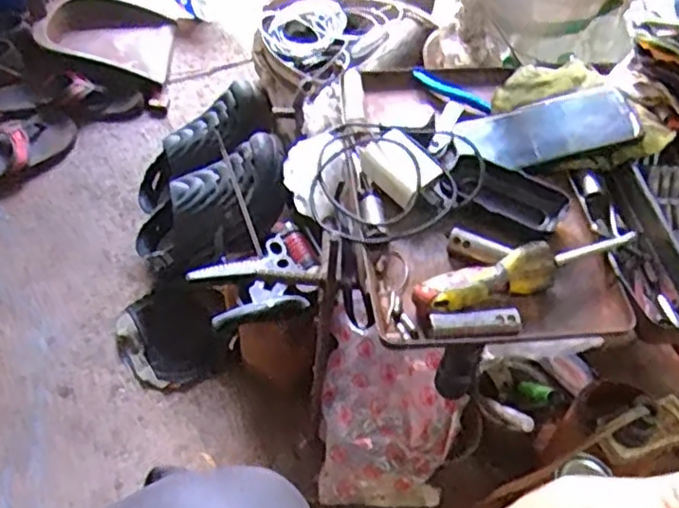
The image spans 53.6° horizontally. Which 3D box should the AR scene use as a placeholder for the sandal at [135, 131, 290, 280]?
[{"bbox_3d":[-0.171,-0.048,0.875,0.259,0.083,0.108,-32,47,21],"label":"sandal"}]

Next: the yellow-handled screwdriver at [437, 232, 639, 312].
[{"bbox_3d":[0.155,0.012,0.539,0.179,0.030,0.027,-14,52,-17],"label":"yellow-handled screwdriver"}]

